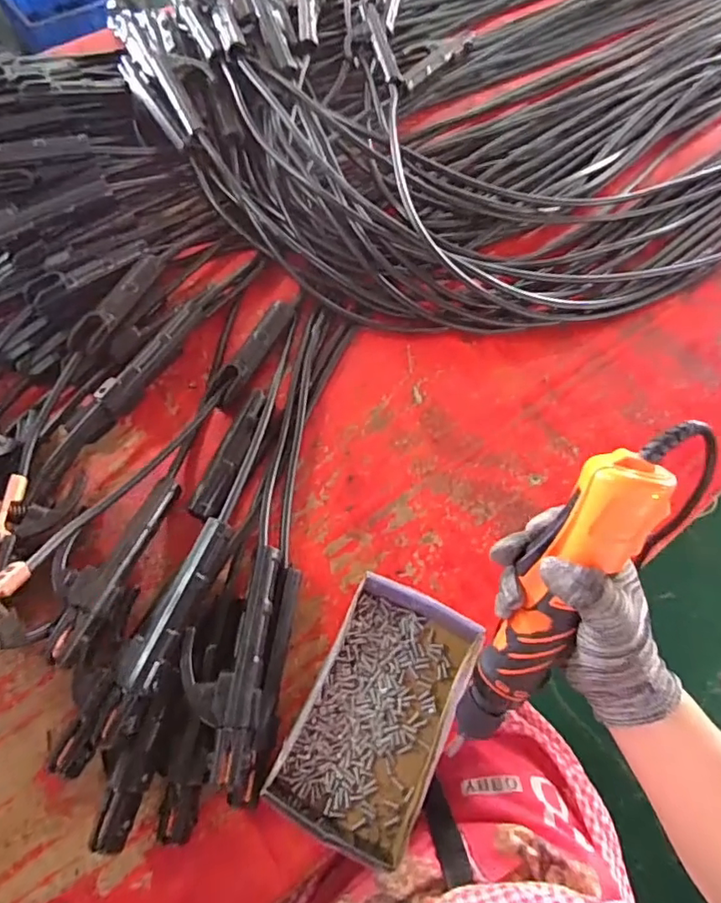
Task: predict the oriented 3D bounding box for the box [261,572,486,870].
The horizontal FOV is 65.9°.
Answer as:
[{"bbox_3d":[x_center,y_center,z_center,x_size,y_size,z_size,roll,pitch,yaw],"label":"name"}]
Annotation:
[{"bbox_3d":[0.020,0.230,0.495,0.126,0.050,0.210,24,67,11],"label":"box"}]

